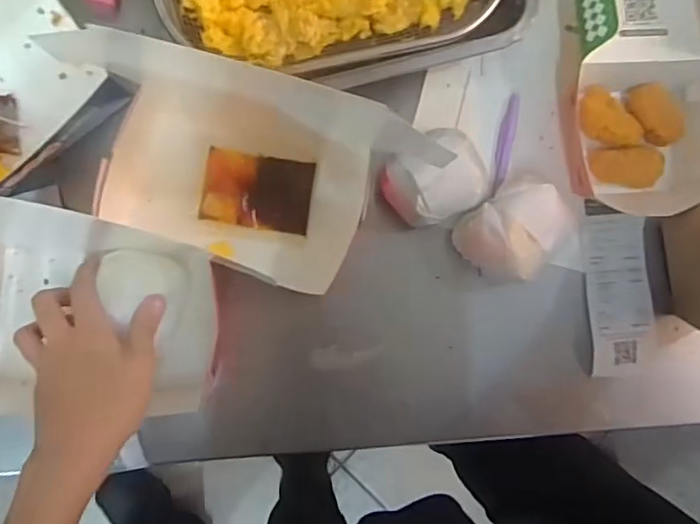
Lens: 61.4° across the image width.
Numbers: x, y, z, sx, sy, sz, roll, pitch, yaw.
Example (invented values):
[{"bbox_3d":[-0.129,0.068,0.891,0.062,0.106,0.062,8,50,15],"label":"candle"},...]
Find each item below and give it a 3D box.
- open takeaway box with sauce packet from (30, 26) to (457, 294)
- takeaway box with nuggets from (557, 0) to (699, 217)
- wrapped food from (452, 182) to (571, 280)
[{"bbox_3d":[-0.085,-0.077,0.466,0.283,0.049,0.158,17,90,-6],"label":"open takeaway box with sauce packet"},{"bbox_3d":[0.237,-0.162,0.487,0.126,0.064,0.244,-14,90,-3],"label":"takeaway box with nuggets"},{"bbox_3d":[0.133,-0.025,0.480,0.083,0.051,0.064,-41,92,-3],"label":"wrapped food"}]

